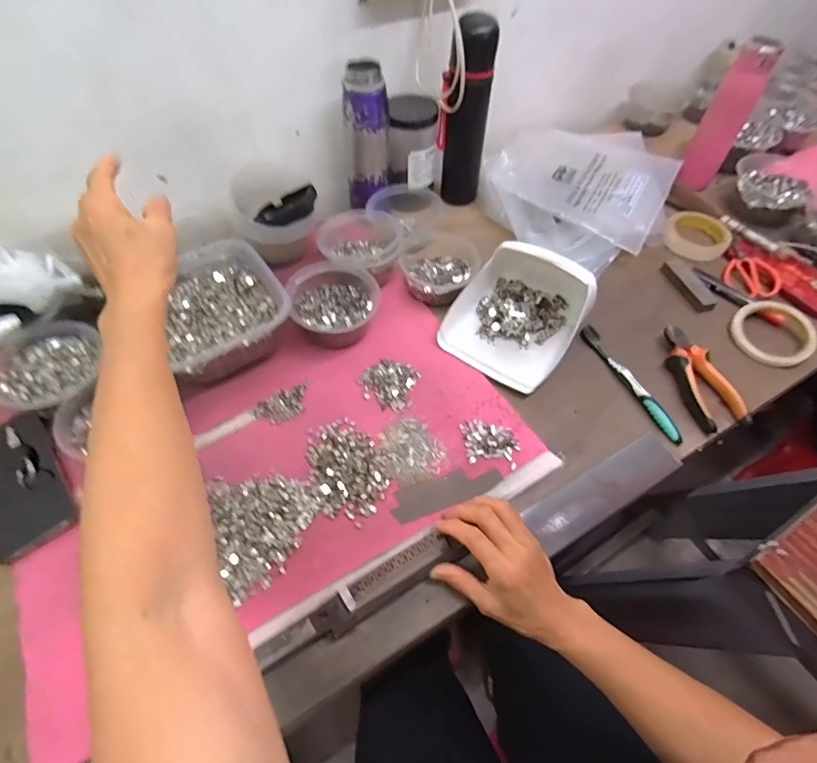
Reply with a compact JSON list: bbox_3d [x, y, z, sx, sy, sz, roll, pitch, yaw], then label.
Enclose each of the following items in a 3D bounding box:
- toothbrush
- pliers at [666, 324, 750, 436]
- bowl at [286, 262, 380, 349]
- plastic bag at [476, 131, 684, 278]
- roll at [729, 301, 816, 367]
[{"bbox_3d":[0.279,-0.003,0.567,0.016,0.014,0.182,-20,59,-14],"label":"toothbrush"},{"bbox_3d":[0.370,-0.008,0.567,0.062,0.026,0.146,-2,56,-3],"label":"pliers"},{"bbox_3d":[-0.095,-0.098,0.581,0.109,0.065,0.104,1,56,-1],"label":"bowl"},{"bbox_3d":[0.299,-0.334,0.766,0.330,0.052,0.298,-30,62,-20],"label":"plastic bag"},{"bbox_3d":[0.500,-0.072,0.616,0.097,0.025,0.107,38,63,21],"label":"roll"}]

